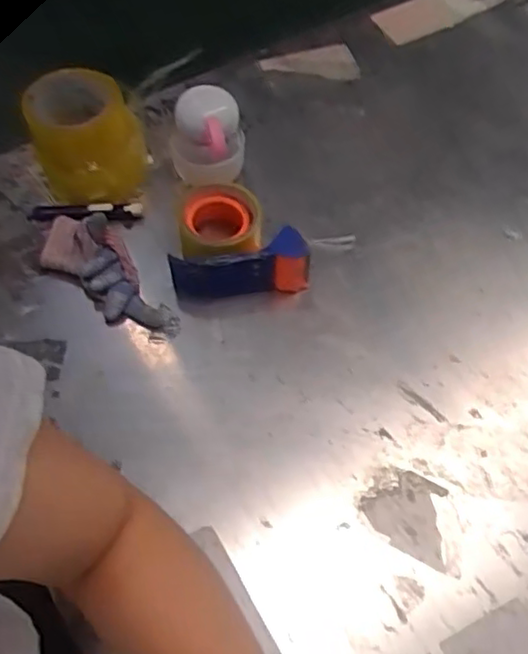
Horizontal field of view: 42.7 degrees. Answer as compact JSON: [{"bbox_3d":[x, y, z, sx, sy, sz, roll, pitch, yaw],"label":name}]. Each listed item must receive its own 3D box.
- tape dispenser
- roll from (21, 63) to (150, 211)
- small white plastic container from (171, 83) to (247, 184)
[{"bbox_3d":[-0.023,-0.058,0.691,0.139,0.066,0.032,-9,63,-5],"label":"tape dispenser"},{"bbox_3d":[-0.181,-0.192,0.703,0.111,0.106,0.094,-18,65,-10],"label":"roll"},{"bbox_3d":[-0.059,-0.194,0.695,0.076,0.085,0.061,-4,61,-4],"label":"small white plastic container"}]

